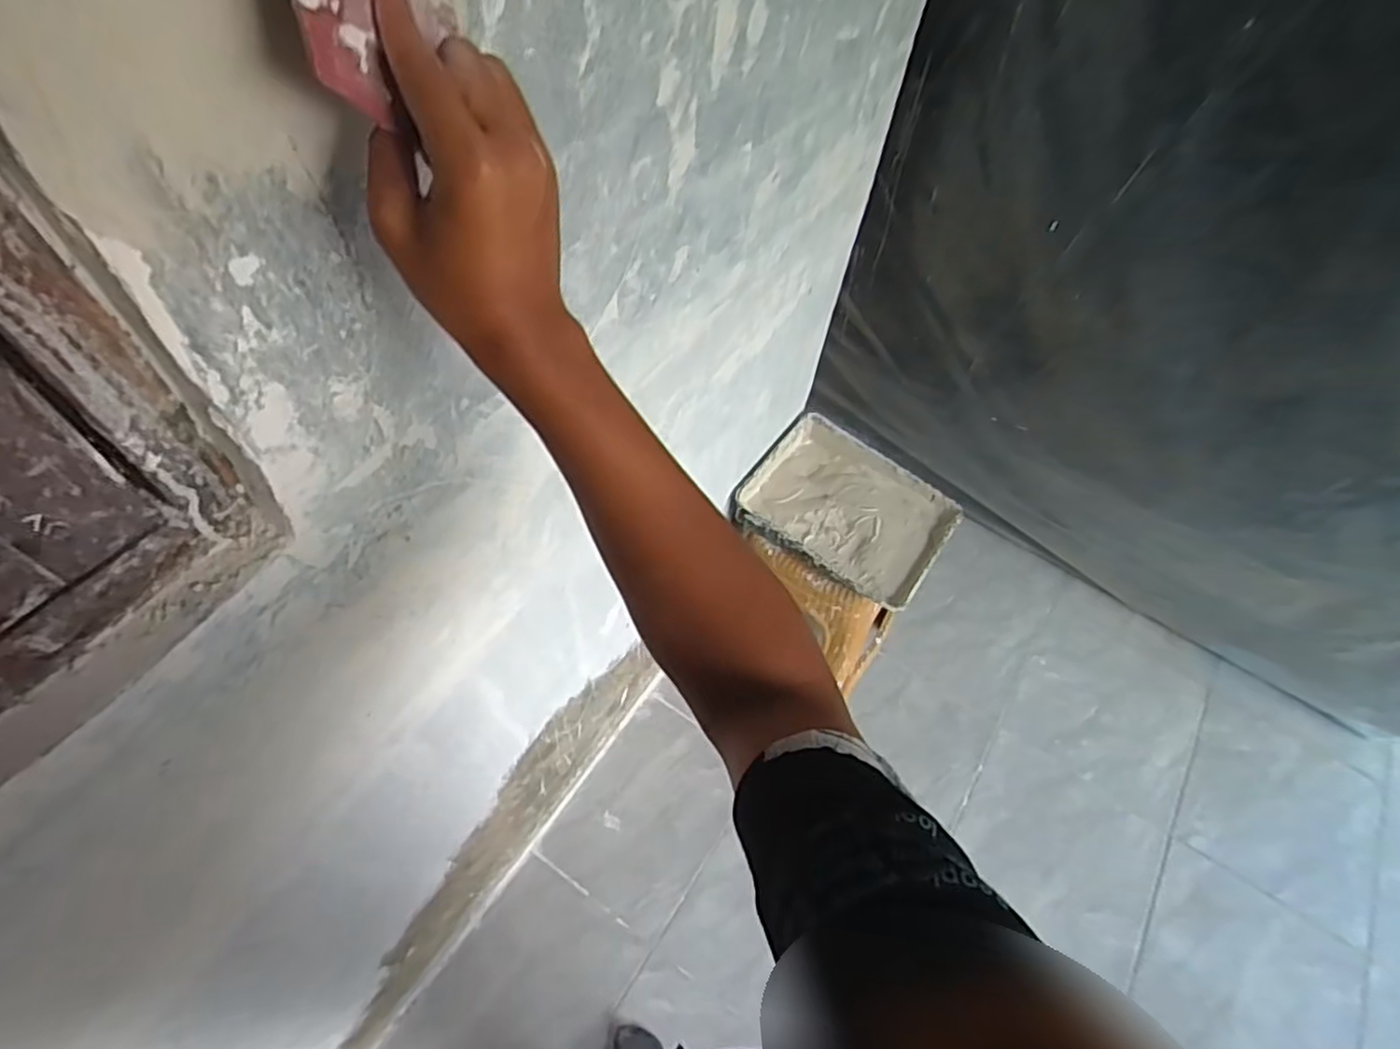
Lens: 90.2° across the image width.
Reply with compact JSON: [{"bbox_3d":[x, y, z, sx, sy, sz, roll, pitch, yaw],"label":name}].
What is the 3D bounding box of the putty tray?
[{"bbox_3d":[0.281,-0.026,1.321,0.361,0.056,0.281,36,62,17],"label":"putty tray"}]

